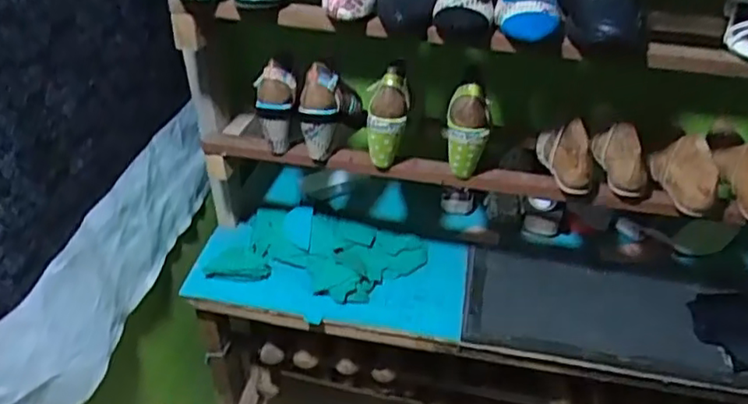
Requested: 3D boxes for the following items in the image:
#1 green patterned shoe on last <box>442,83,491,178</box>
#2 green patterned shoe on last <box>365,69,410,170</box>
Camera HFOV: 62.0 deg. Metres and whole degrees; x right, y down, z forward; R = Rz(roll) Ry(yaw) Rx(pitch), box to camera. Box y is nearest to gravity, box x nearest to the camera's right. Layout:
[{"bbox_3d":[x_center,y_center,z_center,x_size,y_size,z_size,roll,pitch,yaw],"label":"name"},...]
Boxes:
[{"bbox_3d":[0.152,-0.118,1.010,0.070,0.150,0.071,4,38,3],"label":"green patterned shoe on last"},{"bbox_3d":[0.023,-0.135,1.020,0.066,0.150,0.075,4,38,3],"label":"green patterned shoe on last"}]

